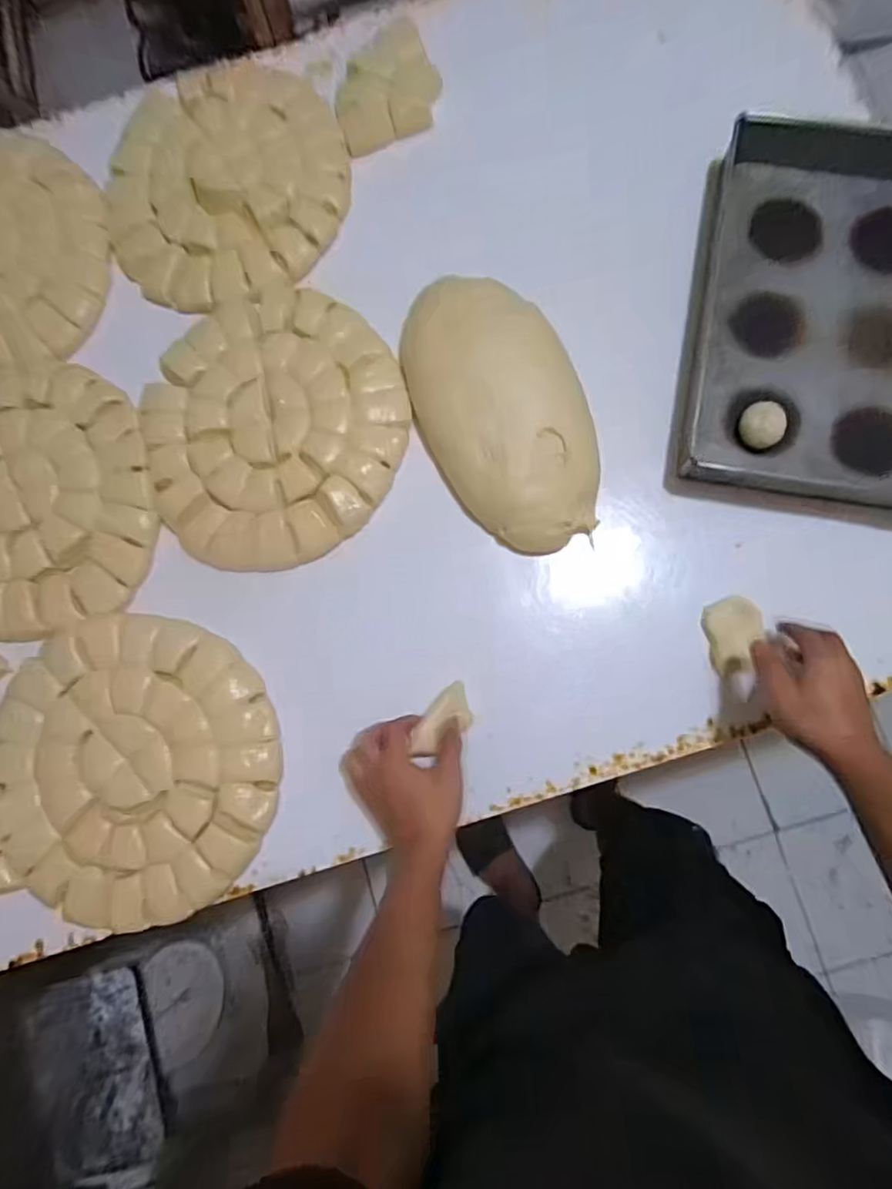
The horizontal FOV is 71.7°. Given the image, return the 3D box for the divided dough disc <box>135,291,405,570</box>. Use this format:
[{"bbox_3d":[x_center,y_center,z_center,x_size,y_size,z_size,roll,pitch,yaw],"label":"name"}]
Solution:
[{"bbox_3d":[-0.192,-0.191,0.691,0.288,0.019,0.306,0,81,3],"label":"divided dough disc"}]

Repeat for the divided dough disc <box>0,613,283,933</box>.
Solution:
[{"bbox_3d":[-0.331,0.178,0.643,0.304,0.020,0.297,0,81,3],"label":"divided dough disc"}]

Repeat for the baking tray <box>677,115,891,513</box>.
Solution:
[{"bbox_3d":[0.503,-0.317,0.686,0.415,0.073,0.449,12,82,2],"label":"baking tray"}]

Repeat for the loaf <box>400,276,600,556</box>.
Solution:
[{"bbox_3d":[0.060,-0.199,0.656,0.171,0.081,0.307,-24,81,-1],"label":"loaf"}]

